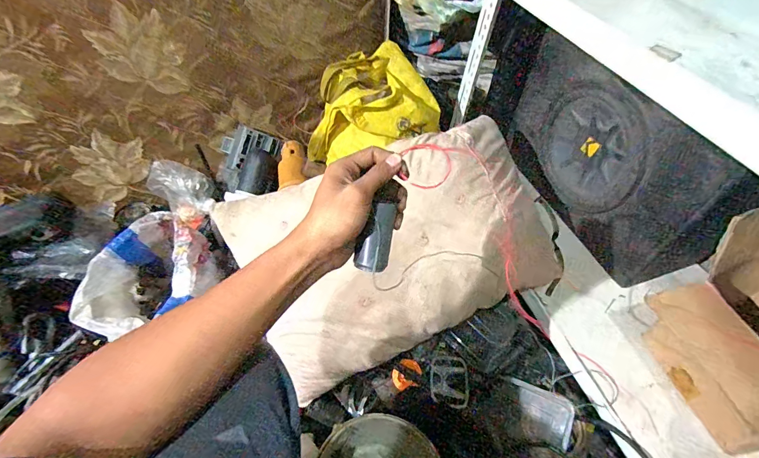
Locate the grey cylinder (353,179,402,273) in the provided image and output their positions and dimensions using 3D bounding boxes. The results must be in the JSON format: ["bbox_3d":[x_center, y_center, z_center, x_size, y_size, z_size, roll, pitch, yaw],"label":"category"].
[{"bbox_3d":[-0.004,0.009,0.378,0.032,0.076,0.027,15,24,8],"label":"grey cylinder"}]

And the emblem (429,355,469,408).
[{"bbox_3d":[0.135,0.293,0.707,0.070,0.006,0.091,3,69,6],"label":"emblem"}]

